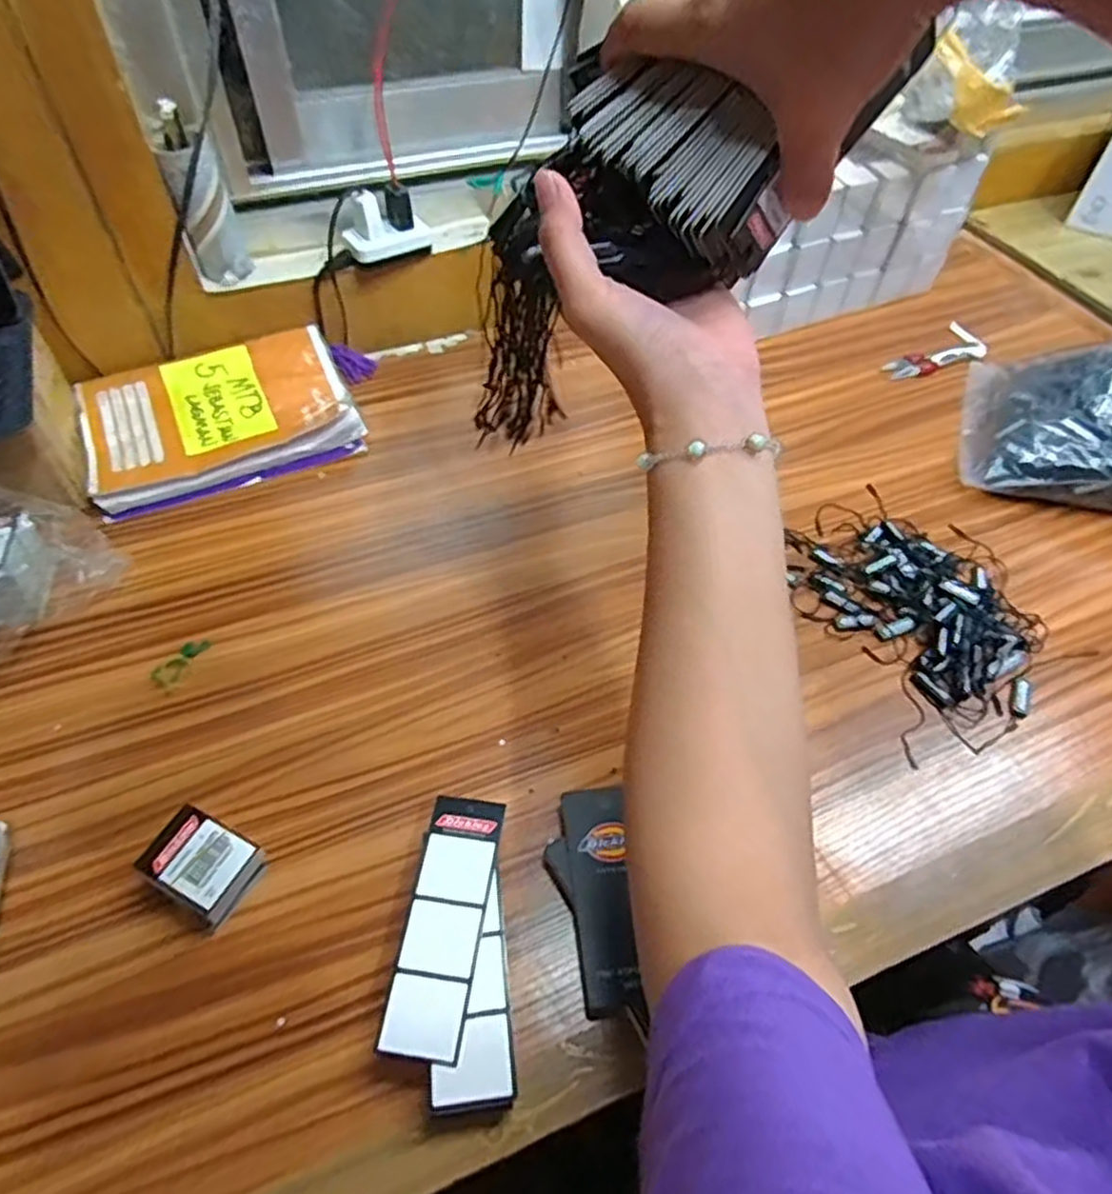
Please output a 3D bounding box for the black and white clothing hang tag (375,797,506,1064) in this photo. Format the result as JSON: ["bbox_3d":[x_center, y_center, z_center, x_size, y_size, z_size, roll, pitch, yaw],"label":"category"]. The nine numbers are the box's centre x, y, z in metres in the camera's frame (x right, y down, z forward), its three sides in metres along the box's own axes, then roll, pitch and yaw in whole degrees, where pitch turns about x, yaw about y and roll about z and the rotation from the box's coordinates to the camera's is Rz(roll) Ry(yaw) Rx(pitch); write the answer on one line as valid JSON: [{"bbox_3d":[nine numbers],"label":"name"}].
[{"bbox_3d":[-0.053,0.155,0.357,0.036,0.004,0.118,8,53,4],"label":"black and white clothing hang tag"}]

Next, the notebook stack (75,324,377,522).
[{"bbox_3d":[-0.264,-0.153,0.609,0.227,0.023,0.152,-24,58,-18],"label":"notebook stack"}]

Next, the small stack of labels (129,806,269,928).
[{"bbox_3d":[-0.178,0.138,0.378,0.050,0.030,0.039,28,57,18],"label":"small stack of labels"}]

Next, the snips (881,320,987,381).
[{"bbox_3d":[0.363,-0.227,0.692,0.122,0.011,0.049,-31,60,-23],"label":"snips"}]

